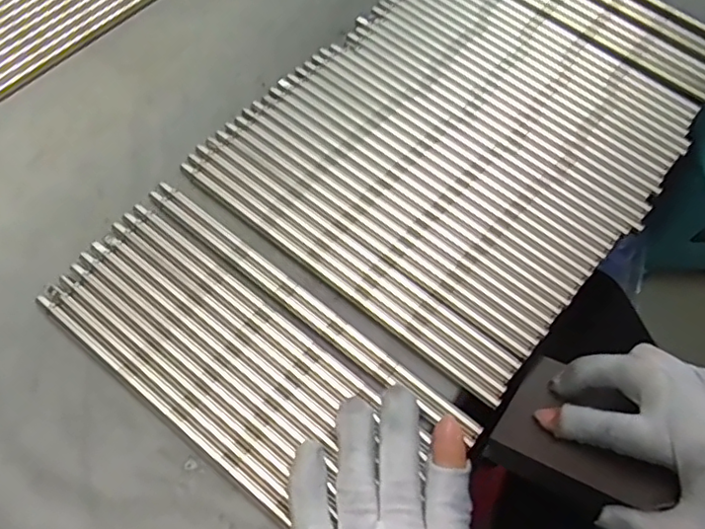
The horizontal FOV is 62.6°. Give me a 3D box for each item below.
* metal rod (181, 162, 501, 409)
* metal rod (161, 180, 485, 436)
[{"bbox_3d":[-0.013,0.006,0.323,0.221,0.004,0.008,37,69,13],"label":"metal rod"},{"bbox_3d":[-0.023,0.018,0.315,0.222,0.004,0.008,37,69,13],"label":"metal rod"}]

